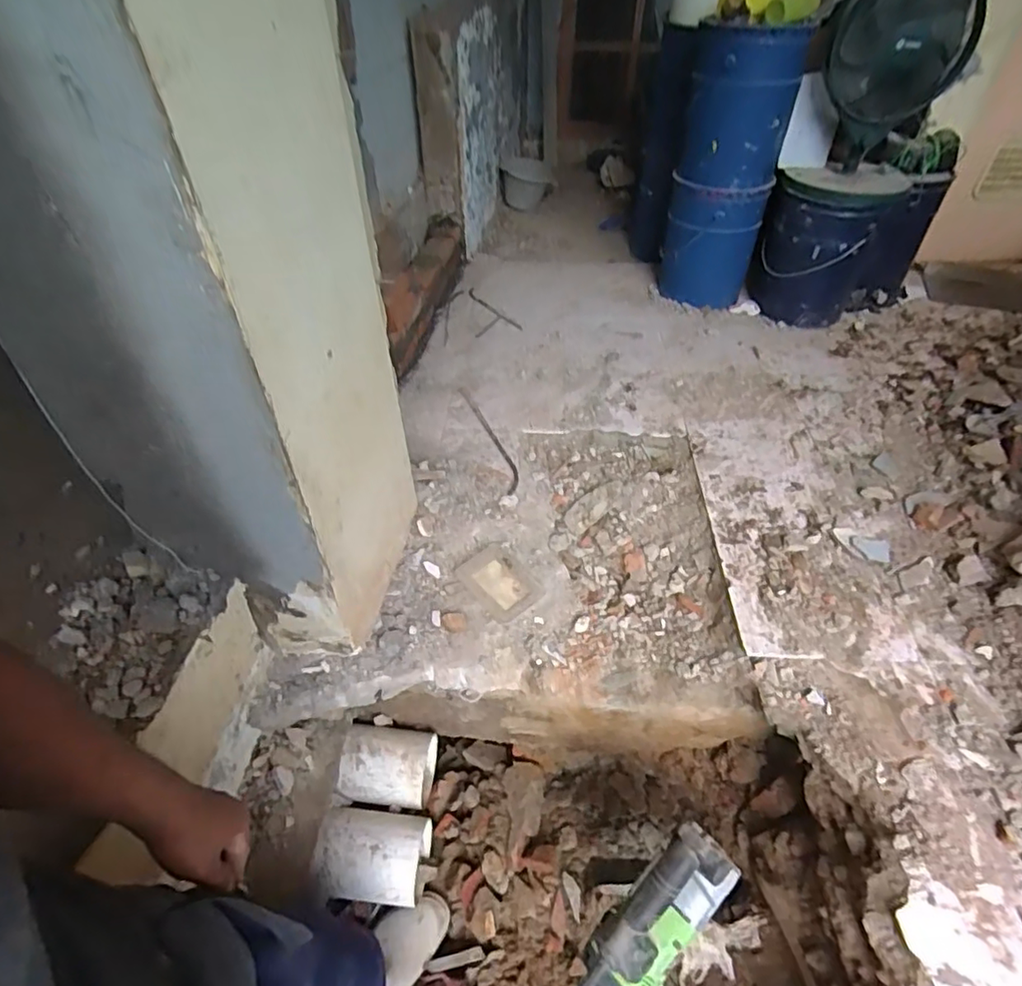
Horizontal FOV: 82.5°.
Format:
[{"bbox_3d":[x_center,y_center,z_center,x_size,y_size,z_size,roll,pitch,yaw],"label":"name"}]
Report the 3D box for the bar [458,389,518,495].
[{"bbox_3d":[-0.049,-0.140,1.422,0.049,0.023,0.431,-14,45,-12],"label":"bar"}]

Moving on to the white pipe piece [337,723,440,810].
[{"bbox_3d":[-0.244,0.553,1.177,0.163,0.142,0.144,4,44,5],"label":"white pipe piece"}]

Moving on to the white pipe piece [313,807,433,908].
[{"bbox_3d":[-0.250,0.664,1.064,0.177,0.133,0.139,4,44,5],"label":"white pipe piece"}]

